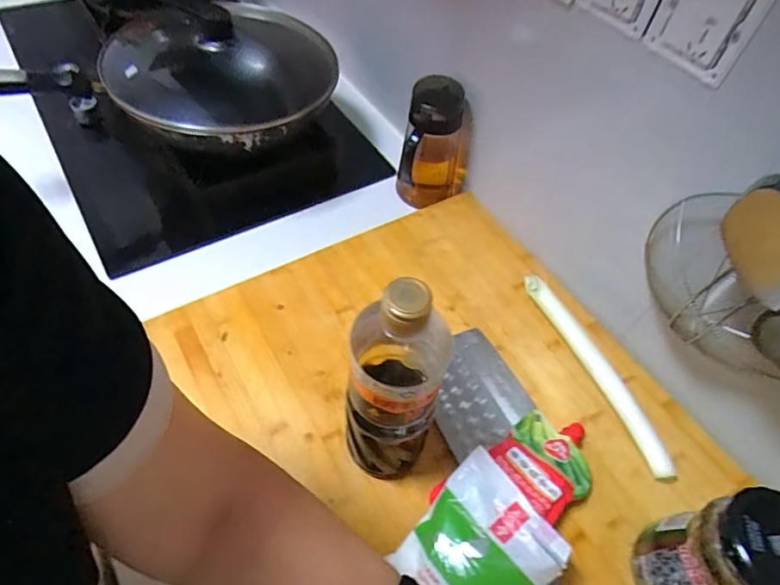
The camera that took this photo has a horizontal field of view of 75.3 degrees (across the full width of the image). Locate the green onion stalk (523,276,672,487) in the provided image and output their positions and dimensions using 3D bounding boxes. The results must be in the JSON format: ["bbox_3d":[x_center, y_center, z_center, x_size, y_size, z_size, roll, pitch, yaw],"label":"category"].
[{"bbox_3d":[0.244,0.086,0.594,0.032,0.026,0.268,-17,57,-18],"label":"green onion stalk"}]

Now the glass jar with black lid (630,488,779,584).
[{"bbox_3d":[0.269,0.226,0.416,0.090,0.159,0.085,-8,54,-12],"label":"glass jar with black lid"}]

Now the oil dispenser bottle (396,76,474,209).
[{"bbox_3d":[0.070,-0.207,0.743,0.104,0.180,0.090,12,53,3],"label":"oil dispenser bottle"}]

